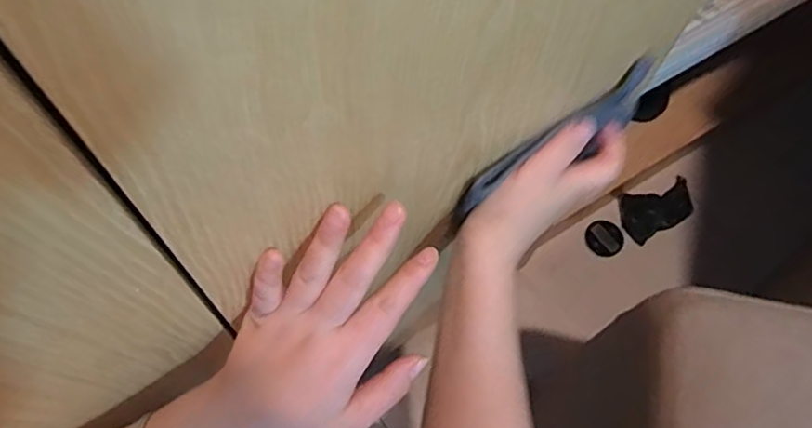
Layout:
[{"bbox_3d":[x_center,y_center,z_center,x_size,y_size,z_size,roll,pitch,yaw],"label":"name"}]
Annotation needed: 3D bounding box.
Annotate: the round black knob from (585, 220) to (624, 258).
[{"bbox_3d":[0.305,0.038,0.945,0.054,0.008,0.057,1,65,-3],"label":"round black knob"}]

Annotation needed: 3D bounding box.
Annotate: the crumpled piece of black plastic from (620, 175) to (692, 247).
[{"bbox_3d":[0.391,-0.008,0.961,0.123,0.011,0.077,-22,69,-13],"label":"crumpled piece of black plastic"}]

